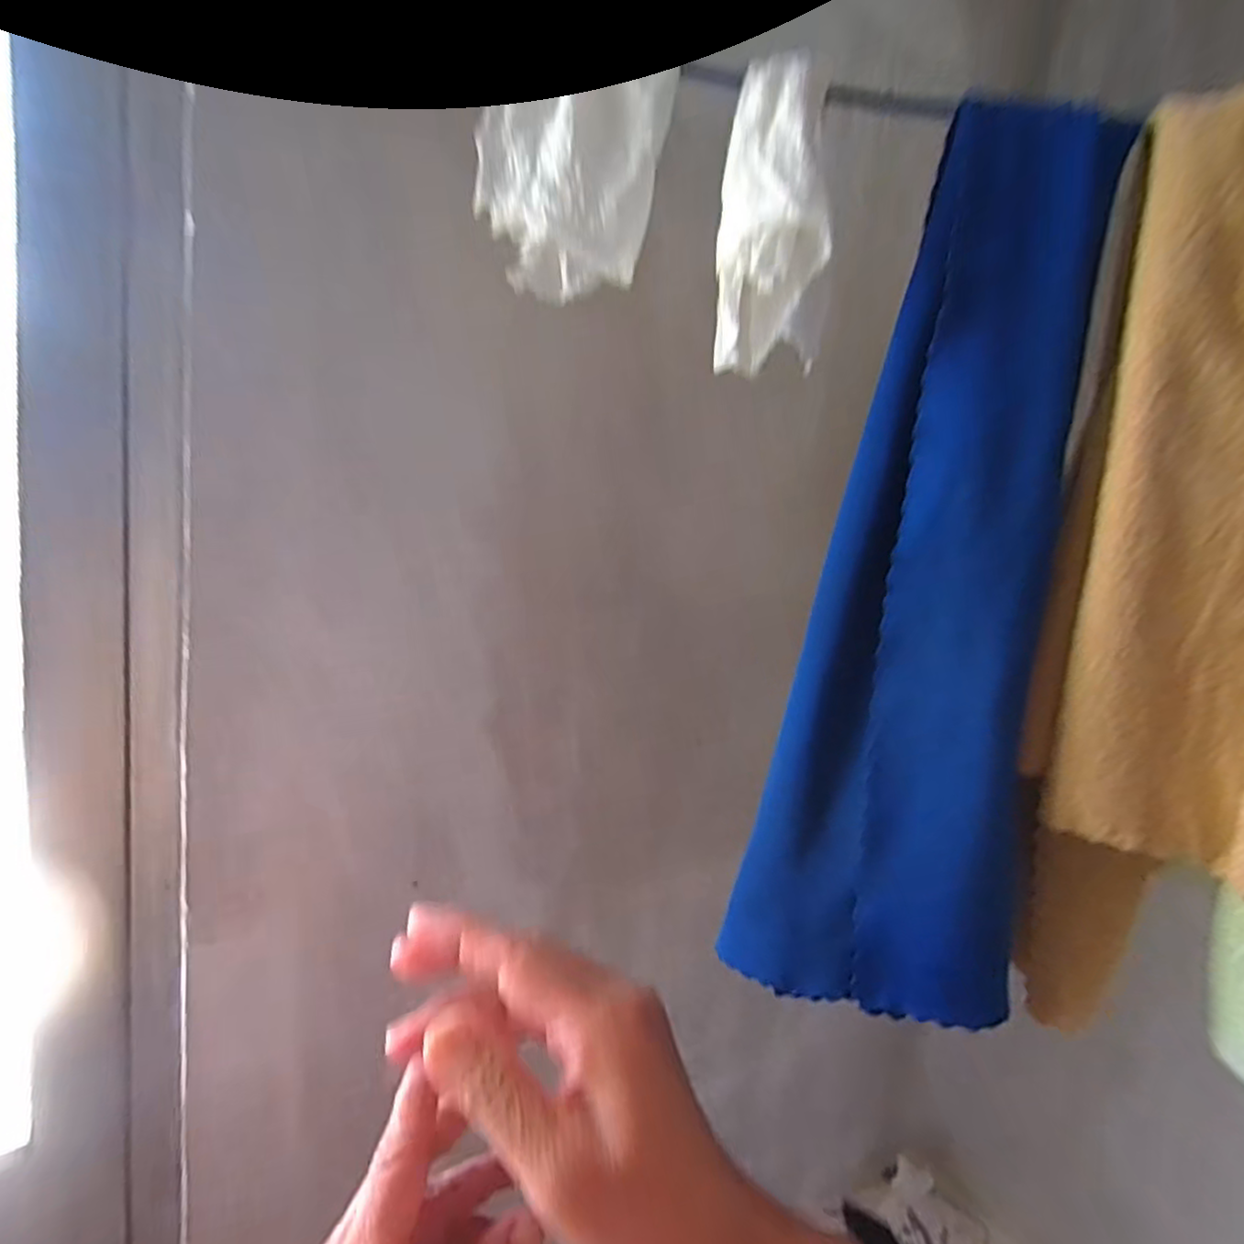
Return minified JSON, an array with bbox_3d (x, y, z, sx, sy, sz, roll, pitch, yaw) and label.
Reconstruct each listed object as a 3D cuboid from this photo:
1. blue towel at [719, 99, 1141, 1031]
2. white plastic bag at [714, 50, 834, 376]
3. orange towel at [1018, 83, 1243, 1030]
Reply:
[{"bbox_3d":[0.133,-0.016,0.290,0.116,0.375,0.049,7,9,12],"label":"blue towel"},{"bbox_3d":[0.072,-0.185,0.301,0.051,0.115,0.061,7,9,12],"label":"white plastic bag"},{"bbox_3d":[0.235,-0.005,0.271,0.096,0.370,0.046,10,10,32],"label":"orange towel"}]

